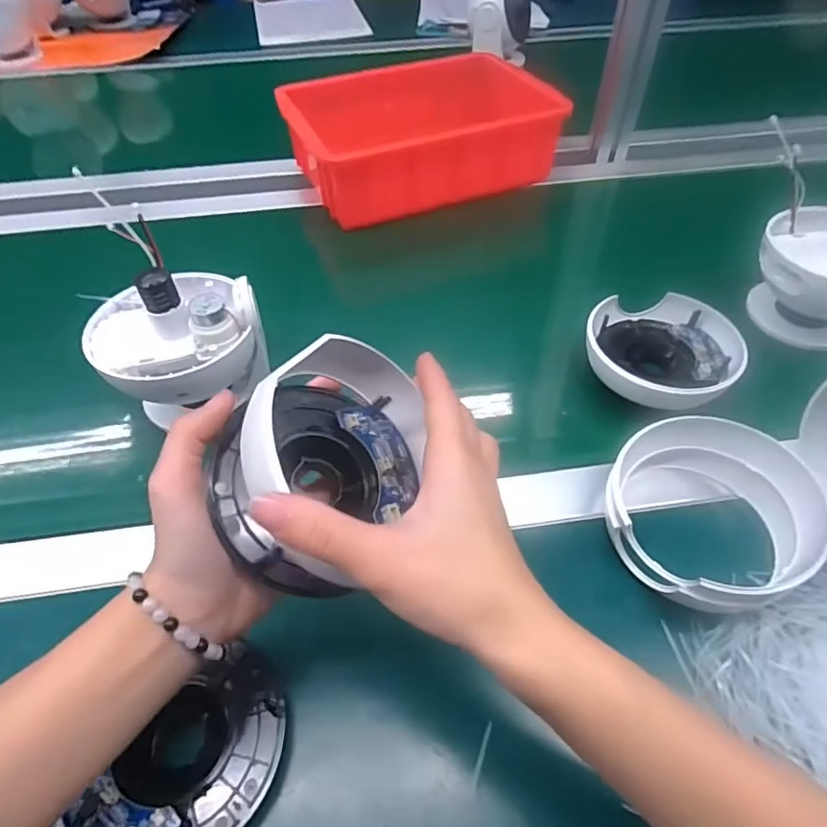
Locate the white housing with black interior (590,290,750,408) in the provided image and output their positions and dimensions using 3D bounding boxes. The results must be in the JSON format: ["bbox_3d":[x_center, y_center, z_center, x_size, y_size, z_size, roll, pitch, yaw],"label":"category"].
[{"bbox_3d":[0.205,-0.055,0.450,0.114,0.043,0.102,18,52,16],"label":"white housing with black interior"}]

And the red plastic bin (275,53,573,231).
[{"bbox_3d":[0.022,-0.336,0.642,0.316,0.088,0.195,-19,51,-15],"label":"red plastic bin"}]

